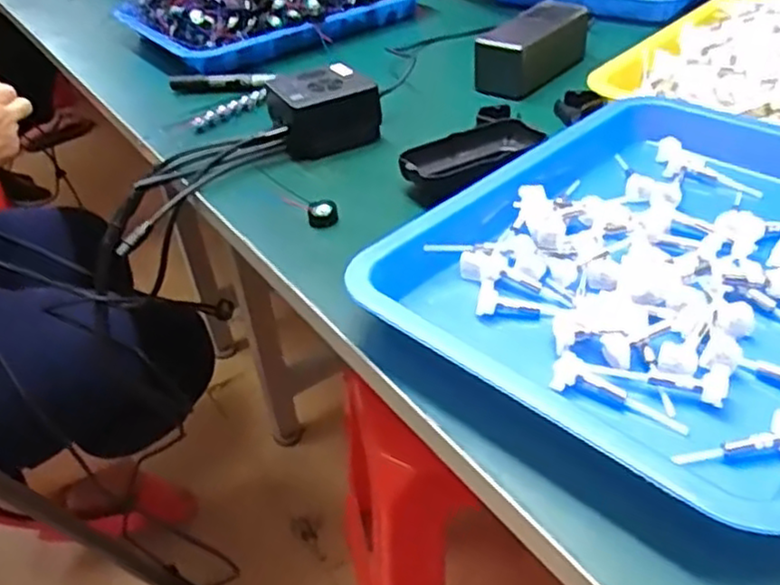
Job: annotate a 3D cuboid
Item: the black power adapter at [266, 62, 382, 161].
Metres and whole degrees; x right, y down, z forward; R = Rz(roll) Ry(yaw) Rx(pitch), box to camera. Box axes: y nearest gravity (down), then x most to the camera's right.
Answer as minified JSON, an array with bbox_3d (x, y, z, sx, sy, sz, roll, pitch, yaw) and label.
[{"bbox_3d":[-0.054,-0.154,0.602,0.079,0.048,0.072,-20,40,-17],"label":"black power adapter"}]

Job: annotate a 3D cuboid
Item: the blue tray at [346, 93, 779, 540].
[{"bbox_3d":[0.174,-0.026,0.421,0.335,0.033,0.264,-33,46,-30],"label":"blue tray"}]

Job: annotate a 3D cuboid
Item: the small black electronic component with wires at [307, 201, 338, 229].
[{"bbox_3d":[-0.047,-0.055,0.511,0.022,0.018,0.012,-13,39,-9],"label":"small black electronic component with wires"}]

